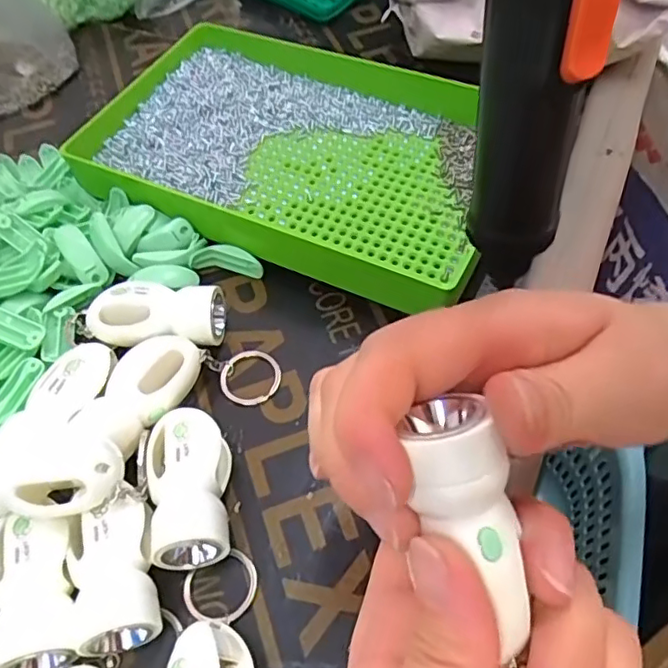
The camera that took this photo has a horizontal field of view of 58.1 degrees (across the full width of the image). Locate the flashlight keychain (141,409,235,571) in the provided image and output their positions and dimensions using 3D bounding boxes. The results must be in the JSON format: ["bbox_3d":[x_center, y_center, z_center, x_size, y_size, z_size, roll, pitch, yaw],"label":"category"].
[{"bbox_3d":[-0.060,0.066,0.253,0.033,0.032,0.068,-13,56,-4],"label":"flashlight keychain"}]

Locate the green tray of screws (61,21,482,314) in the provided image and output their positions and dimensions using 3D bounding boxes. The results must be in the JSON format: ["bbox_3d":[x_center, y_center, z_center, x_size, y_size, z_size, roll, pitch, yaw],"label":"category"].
[{"bbox_3d":[-0.026,-0.111,0.357,0.241,0.034,0.151,21,60,18],"label":"green tray of screws"}]

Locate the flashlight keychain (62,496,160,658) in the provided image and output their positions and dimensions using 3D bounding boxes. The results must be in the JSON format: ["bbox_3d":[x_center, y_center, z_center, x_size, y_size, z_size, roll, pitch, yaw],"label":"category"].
[{"bbox_3d":[-0.085,0.096,0.234,0.034,0.028,0.054,-11,56,-2],"label":"flashlight keychain"}]

